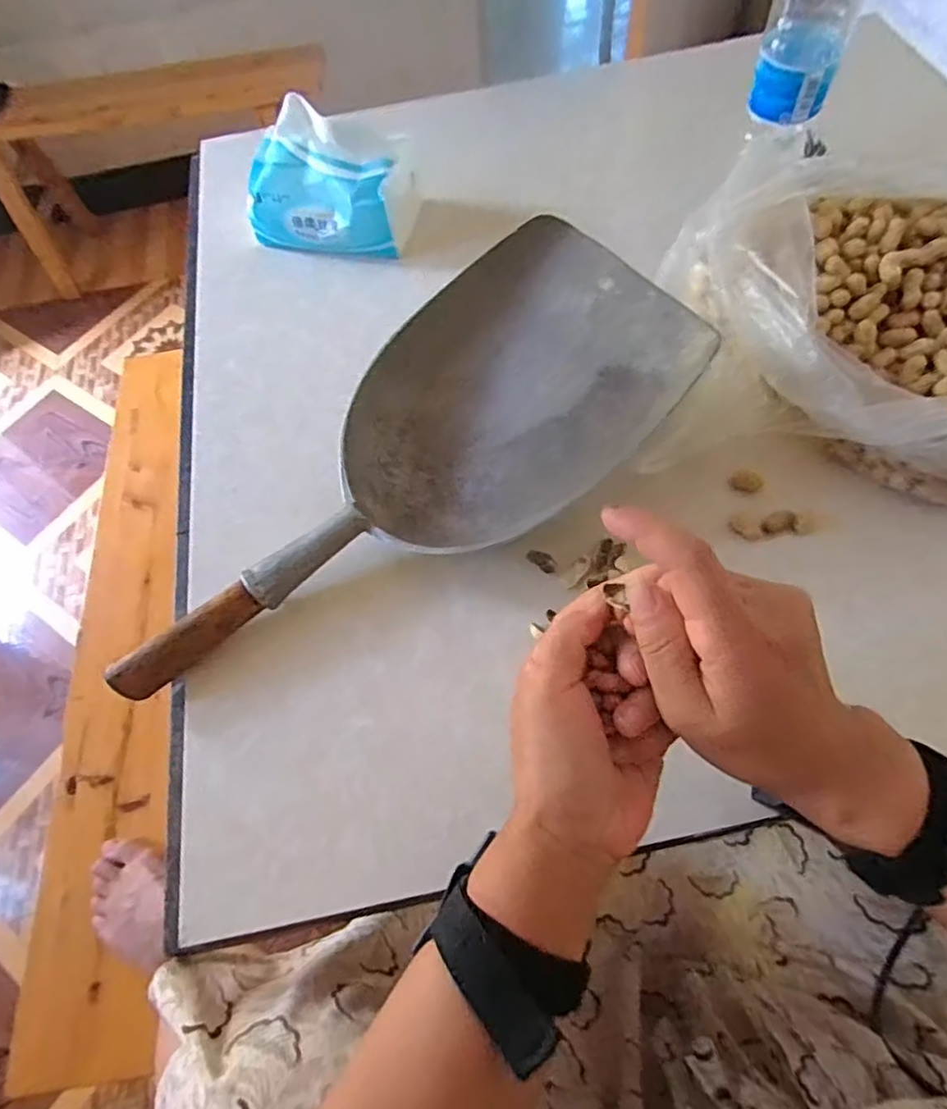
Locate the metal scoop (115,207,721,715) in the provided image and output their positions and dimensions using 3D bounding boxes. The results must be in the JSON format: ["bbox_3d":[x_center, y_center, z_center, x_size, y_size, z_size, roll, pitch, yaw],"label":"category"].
[{"bbox_3d":[-0.061,-0.066,0.429,0.420,0.094,0.176,-30,64,-11],"label":"metal scoop"}]

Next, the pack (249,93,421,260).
[{"bbox_3d":[-0.130,-0.335,0.572,0.143,0.103,0.081,10,64,9],"label":"pack"}]

